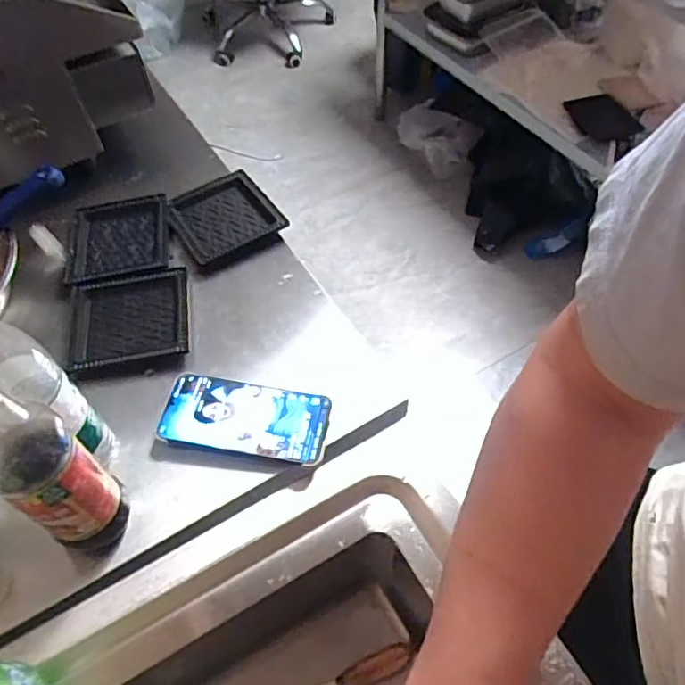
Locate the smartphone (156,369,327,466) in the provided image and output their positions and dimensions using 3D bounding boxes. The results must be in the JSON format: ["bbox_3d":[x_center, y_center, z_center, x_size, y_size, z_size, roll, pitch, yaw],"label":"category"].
[{"bbox_3d":[-0.096,0.073,0.567,0.162,0.008,0.077,7,55,8],"label":"smartphone"}]

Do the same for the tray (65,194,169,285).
[{"bbox_3d":[-0.285,-0.137,0.722,0.127,0.017,0.124,-9,55,-5],"label":"tray"}]

